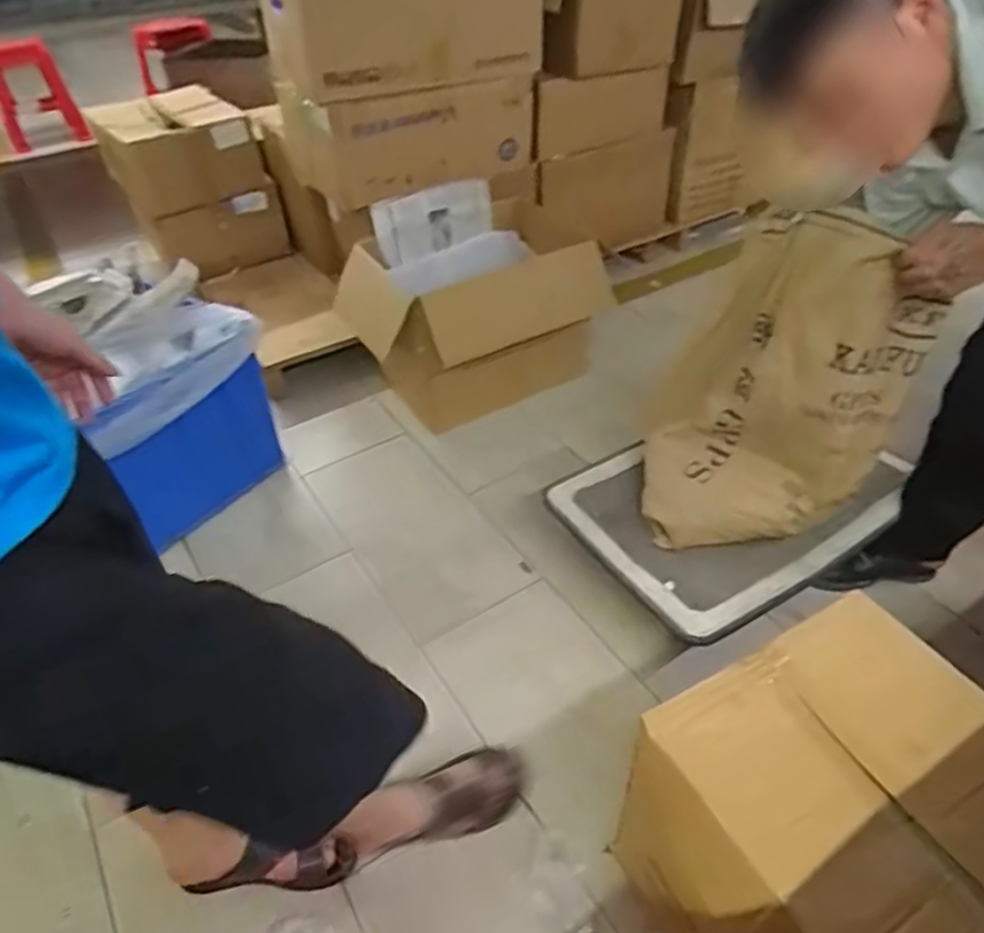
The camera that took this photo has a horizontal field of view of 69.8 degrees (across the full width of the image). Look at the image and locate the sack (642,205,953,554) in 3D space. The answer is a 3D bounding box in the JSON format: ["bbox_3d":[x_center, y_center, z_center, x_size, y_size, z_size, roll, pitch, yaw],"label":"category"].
[{"bbox_3d":[0.473,-0.113,1.208,0.417,0.561,0.221,19,46,23],"label":"sack"}]

